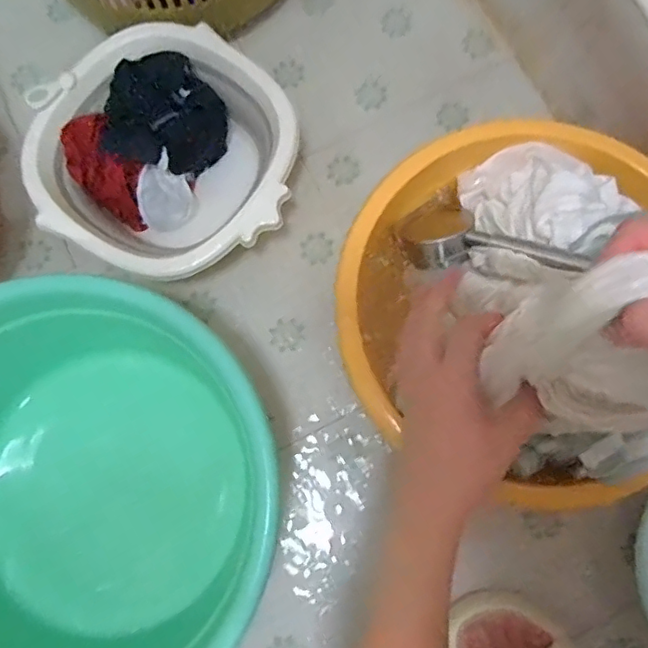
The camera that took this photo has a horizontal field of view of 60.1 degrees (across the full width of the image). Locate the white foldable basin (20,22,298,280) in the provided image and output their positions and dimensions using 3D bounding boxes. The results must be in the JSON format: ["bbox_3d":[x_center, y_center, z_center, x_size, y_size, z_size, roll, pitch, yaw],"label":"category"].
[{"bbox_3d":[-0.172,-0.179,0.640,0.267,0.100,0.278,0,78,1],"label":"white foldable basin"}]

